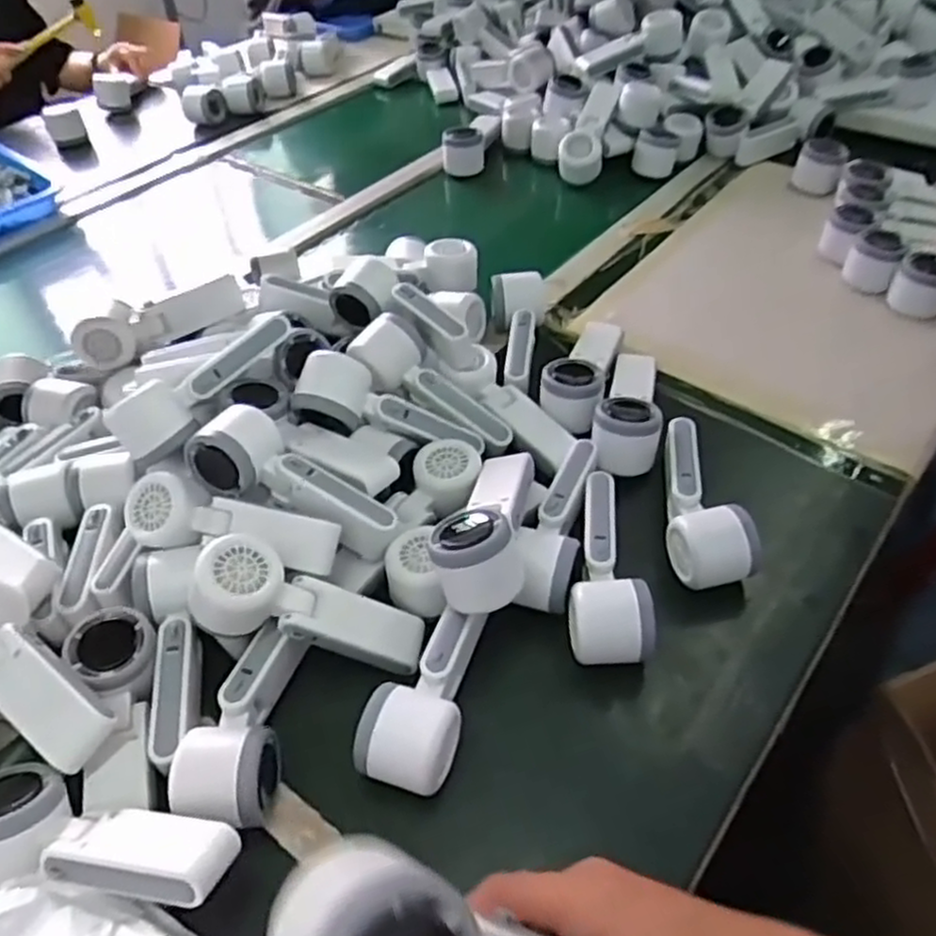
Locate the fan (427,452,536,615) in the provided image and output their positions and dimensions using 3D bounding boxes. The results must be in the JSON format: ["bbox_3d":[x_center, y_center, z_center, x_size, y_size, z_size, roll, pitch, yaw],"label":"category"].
[{"bbox_3d":[0.013,0.029,0.558,0.063,0.060,0.145,3,47,7],"label":"fan"}]

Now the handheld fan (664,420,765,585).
[{"bbox_3d":[0.183,0.025,0.616,0.052,0.053,0.164,-6,46,-2],"label":"handheld fan"}]

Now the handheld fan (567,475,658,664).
[{"bbox_3d":[0.098,0.073,0.571,0.055,0.052,0.164,-4,46,-1],"label":"handheld fan"}]

